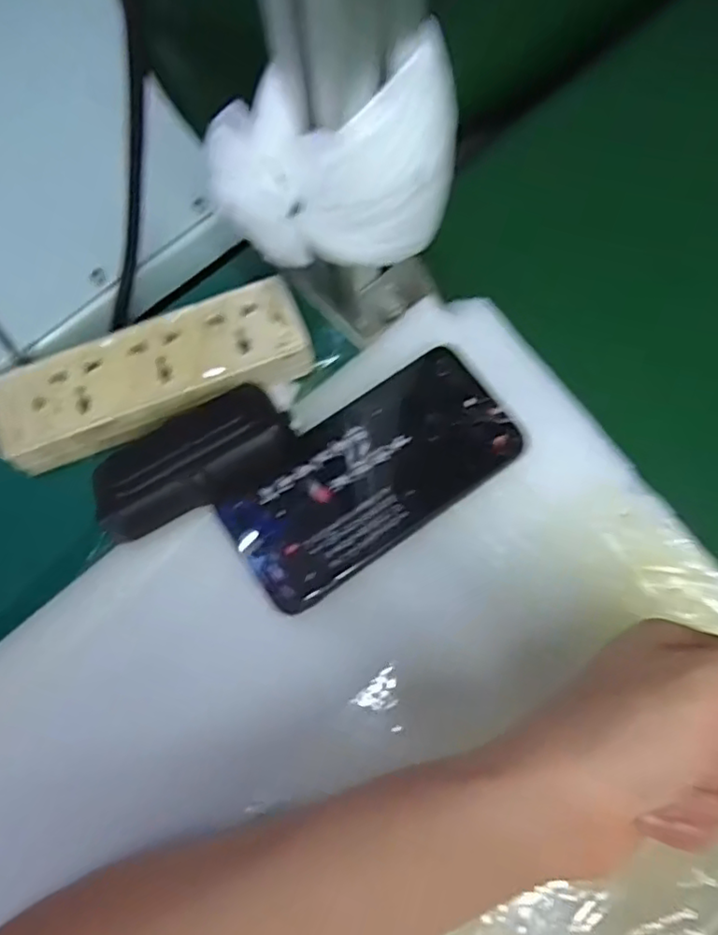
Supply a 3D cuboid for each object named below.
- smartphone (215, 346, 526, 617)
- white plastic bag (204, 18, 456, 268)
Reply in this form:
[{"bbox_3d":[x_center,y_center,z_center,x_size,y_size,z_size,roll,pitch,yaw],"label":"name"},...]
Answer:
[{"bbox_3d":[0.007,0.003,0.331,0.152,0.010,0.078,-36,74,-10],"label":"smartphone"},{"bbox_3d":[-0.011,-0.121,0.263,0.100,0.080,0.052,3,72,3],"label":"white plastic bag"}]

